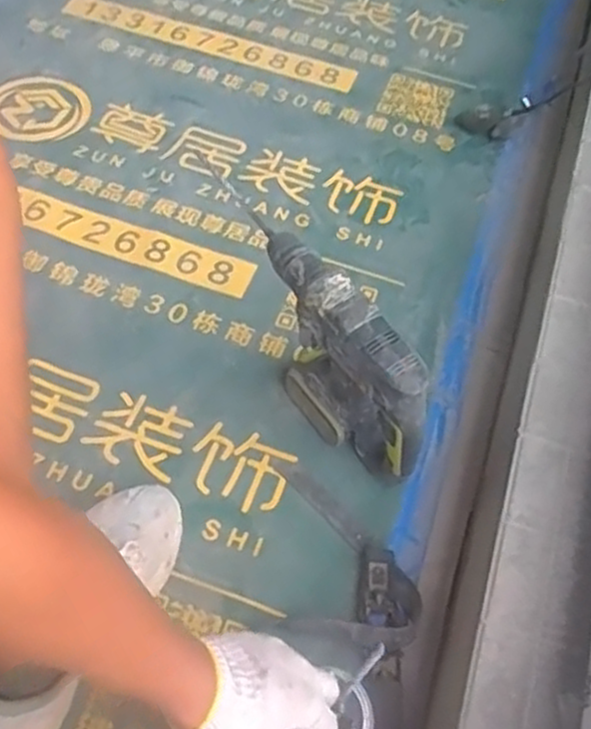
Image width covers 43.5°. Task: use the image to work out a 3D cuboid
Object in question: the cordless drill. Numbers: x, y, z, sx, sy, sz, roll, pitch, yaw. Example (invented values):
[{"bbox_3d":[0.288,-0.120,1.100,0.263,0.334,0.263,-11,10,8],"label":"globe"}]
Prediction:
[{"bbox_3d":[0.038,-0.013,0.859,0.077,0.220,0.312,-24,62,-18],"label":"cordless drill"}]

